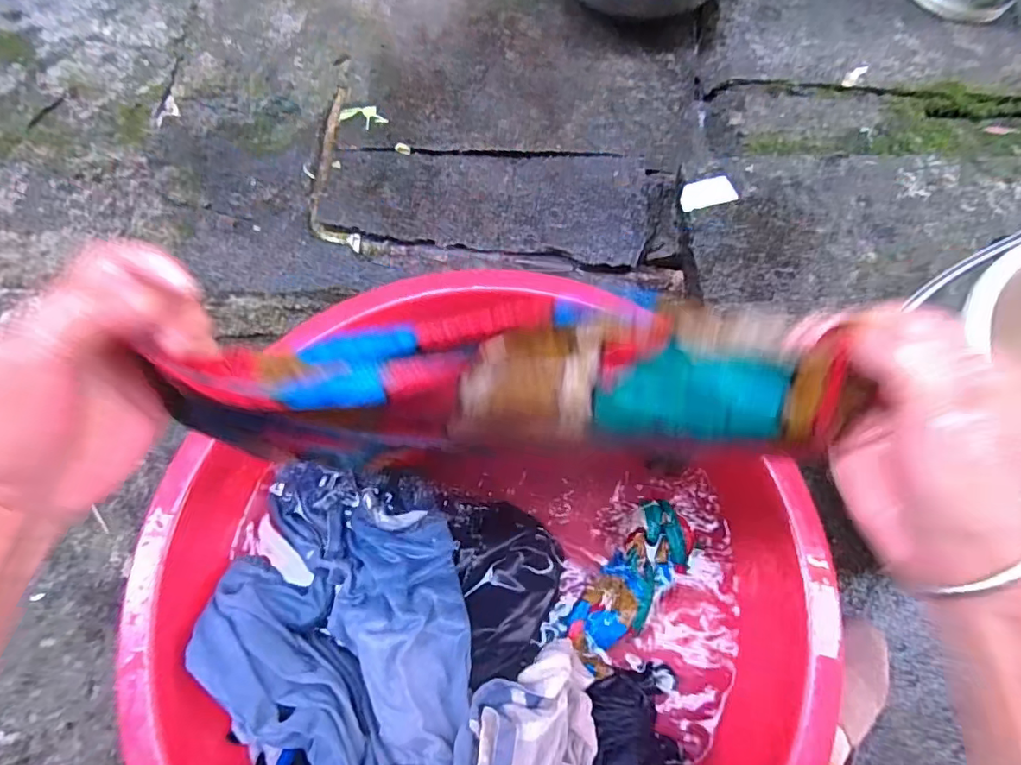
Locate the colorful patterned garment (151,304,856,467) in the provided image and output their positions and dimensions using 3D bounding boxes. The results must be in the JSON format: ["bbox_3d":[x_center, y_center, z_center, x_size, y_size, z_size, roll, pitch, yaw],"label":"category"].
[{"bbox_3d":[-0.003,0.002,0.255,0.314,0.043,0.063,-2,74,3],"label":"colorful patterned garment"}]

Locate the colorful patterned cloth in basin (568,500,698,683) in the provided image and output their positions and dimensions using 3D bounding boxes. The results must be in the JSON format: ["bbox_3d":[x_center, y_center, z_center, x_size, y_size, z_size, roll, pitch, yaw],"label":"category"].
[{"bbox_3d":[0.142,0.233,0.607,0.075,0.025,0.200,35,71,14],"label":"colorful patterned cloth in basin"}]

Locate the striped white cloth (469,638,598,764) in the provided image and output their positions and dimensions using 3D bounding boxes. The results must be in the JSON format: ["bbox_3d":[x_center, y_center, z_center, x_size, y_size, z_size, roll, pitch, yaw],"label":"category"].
[{"bbox_3d":[0.032,0.366,0.511,0.121,0.103,0.191,-9,67,-4],"label":"striped white cloth"}]

